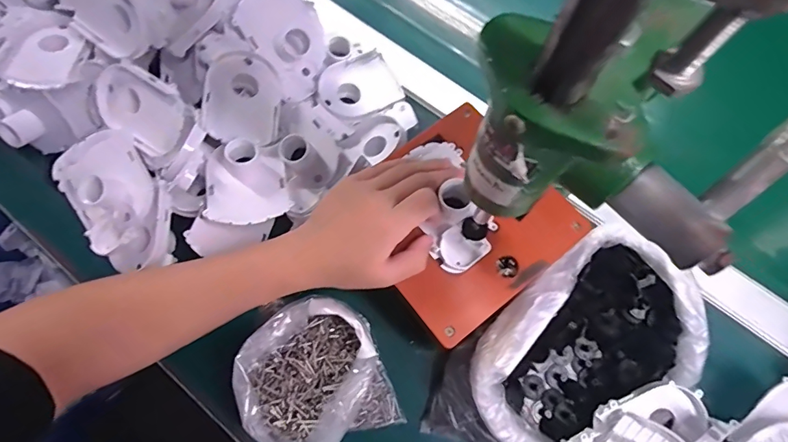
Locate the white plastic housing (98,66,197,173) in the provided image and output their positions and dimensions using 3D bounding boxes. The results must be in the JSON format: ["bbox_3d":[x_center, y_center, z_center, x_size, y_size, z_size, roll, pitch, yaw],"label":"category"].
[{"bbox_3d":[-0.226,-0.100,0.414,0.096,0.026,0.070,37,112,5],"label":"white plastic housing"}]

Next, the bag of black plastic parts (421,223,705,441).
[{"bbox_3d":[0.134,0.112,0.374,0.224,0.060,0.124,-31,74,-9],"label":"bag of black plastic parts"}]

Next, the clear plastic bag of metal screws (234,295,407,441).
[{"bbox_3d":[-0.063,0.122,0.353,0.107,0.048,0.110,-19,73,-6],"label":"clear plastic bag of metal screws"}]

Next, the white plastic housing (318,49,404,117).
[{"bbox_3d":[-0.035,-0.136,0.460,0.080,0.022,0.062,-31,74,-9],"label":"white plastic housing"}]

